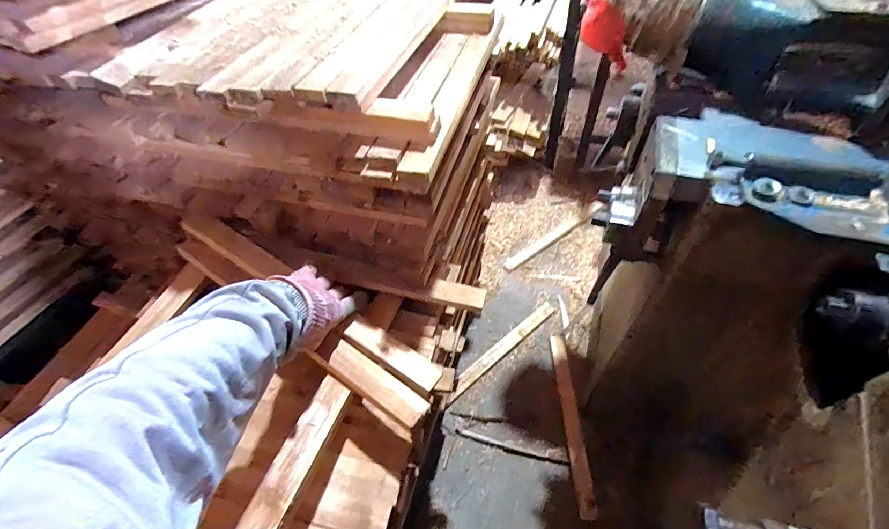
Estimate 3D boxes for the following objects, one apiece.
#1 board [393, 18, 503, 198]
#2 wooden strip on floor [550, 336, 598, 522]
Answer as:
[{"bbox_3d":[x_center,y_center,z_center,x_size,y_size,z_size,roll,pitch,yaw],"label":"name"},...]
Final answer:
[{"bbox_3d":[0.025,-0.282,0.613,0.044,0.034,0.479,11,53,13],"label":"board"},{"bbox_3d":[0.350,0.419,1.074,0.042,0.017,0.477,-1,52,4],"label":"wooden strip on floor"}]

